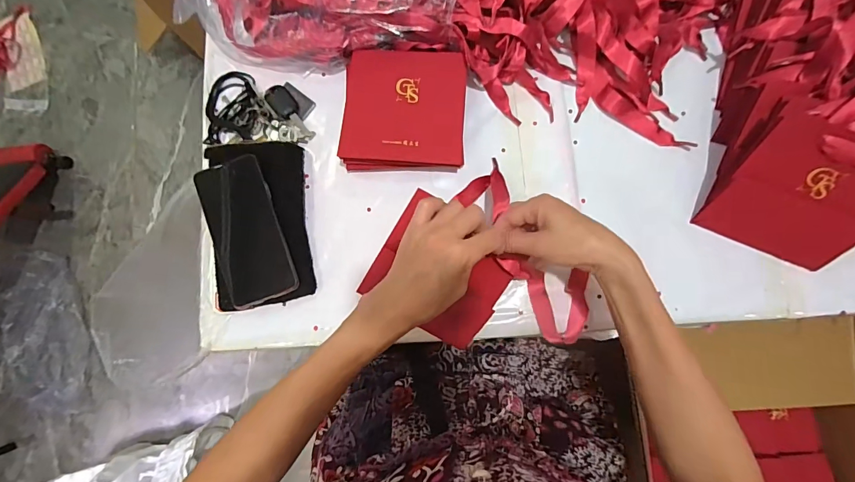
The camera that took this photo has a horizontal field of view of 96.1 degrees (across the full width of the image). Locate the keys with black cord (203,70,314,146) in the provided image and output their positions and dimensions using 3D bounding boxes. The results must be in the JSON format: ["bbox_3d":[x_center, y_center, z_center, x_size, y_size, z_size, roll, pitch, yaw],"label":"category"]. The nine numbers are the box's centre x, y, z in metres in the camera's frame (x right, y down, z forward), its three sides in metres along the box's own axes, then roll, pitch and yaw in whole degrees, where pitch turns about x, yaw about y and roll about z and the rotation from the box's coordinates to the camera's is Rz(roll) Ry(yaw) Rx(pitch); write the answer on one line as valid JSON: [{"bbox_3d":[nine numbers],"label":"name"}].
[{"bbox_3d":[-0.214,-0.168,0.486,0.133,0.021,0.095,-1,81,3],"label":"keys with black cord"}]

